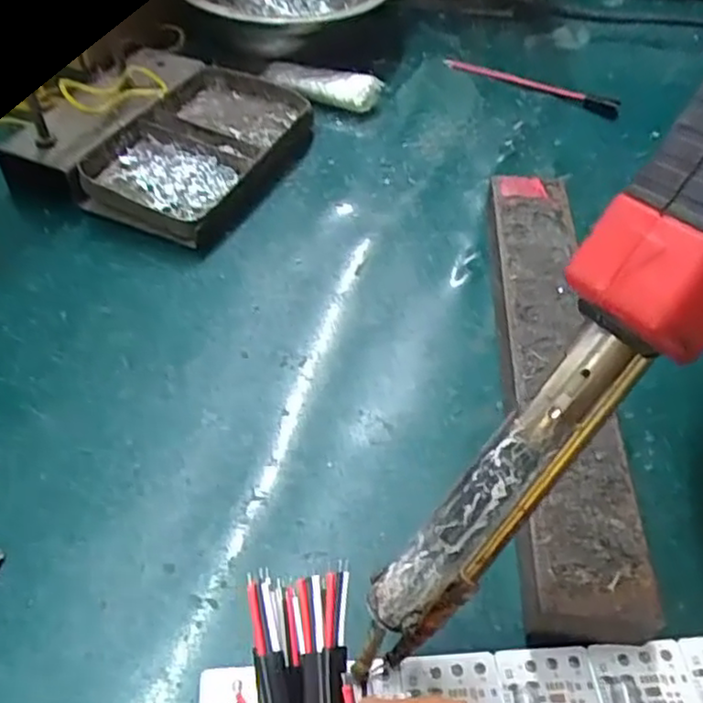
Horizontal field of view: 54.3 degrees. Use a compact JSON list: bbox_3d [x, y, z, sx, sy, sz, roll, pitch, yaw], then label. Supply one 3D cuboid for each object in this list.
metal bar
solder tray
[{"bbox_3d":[0.067,0.004,0.236,0.033,0.021,0.188,3,48,2],"label":"metal bar"},{"bbox_3d":[-0.068,-0.095,0.320,0.065,0.022,0.115,19,50,16],"label":"solder tray"}]

